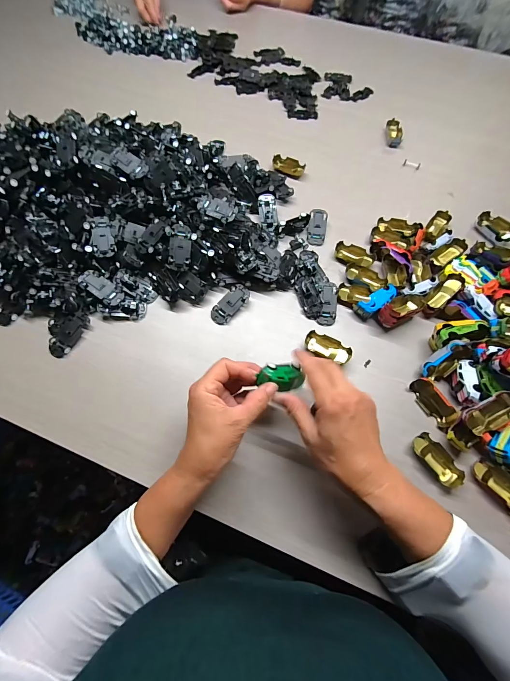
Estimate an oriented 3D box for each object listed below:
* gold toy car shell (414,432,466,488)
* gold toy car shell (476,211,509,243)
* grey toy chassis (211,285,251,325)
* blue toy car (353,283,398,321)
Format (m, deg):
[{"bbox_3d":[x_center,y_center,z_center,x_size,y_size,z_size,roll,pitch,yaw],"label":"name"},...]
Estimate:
[{"bbox_3d":[0.221,0.145,0.364,0.028,0.015,0.064,-35,71,-14],"label":"gold toy car shell"},{"bbox_3d":[0.414,-0.194,0.513,0.034,0.020,0.066,-31,70,-13],"label":"gold toy car shell"},{"bbox_3d":[-0.037,-0.054,0.446,0.032,0.009,0.067,40,85,15],"label":"grey toy chassis"},{"bbox_3d":[0.183,-0.059,0.447,0.069,0.027,0.026,-31,70,-13],"label":"blue toy car"}]

